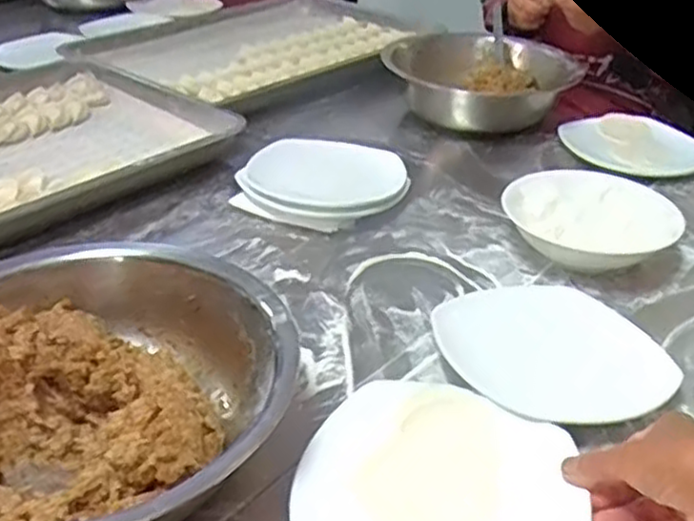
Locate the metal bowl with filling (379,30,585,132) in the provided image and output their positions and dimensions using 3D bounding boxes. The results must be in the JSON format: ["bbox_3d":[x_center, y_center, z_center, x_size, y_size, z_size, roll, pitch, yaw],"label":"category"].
[{"bbox_3d":[0.209,-0.281,1.120,0.254,0.085,0.203,24,38,29],"label":"metal bowl with filling"}]

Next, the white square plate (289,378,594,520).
[{"bbox_3d":[0.064,0.153,0.481,0.177,0.030,0.165,14,34,16],"label":"white square plate"}]

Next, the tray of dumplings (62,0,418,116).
[{"bbox_3d":[-0.122,-0.404,1.330,0.402,0.035,0.701,25,39,30],"label":"tray of dumplings"}]

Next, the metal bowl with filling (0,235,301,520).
[{"bbox_3d":[-0.183,0.096,0.502,0.282,0.087,0.270,2,33,-1],"label":"metal bowl with filling"}]

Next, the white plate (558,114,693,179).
[{"bbox_3d":[0.405,-0.163,1.023,0.188,0.014,0.188,2,33,-1],"label":"white plate"}]

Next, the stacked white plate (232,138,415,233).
[{"bbox_3d":[-0.028,-0.090,0.851,0.187,0.044,0.132,8,33,8],"label":"stacked white plate"}]

